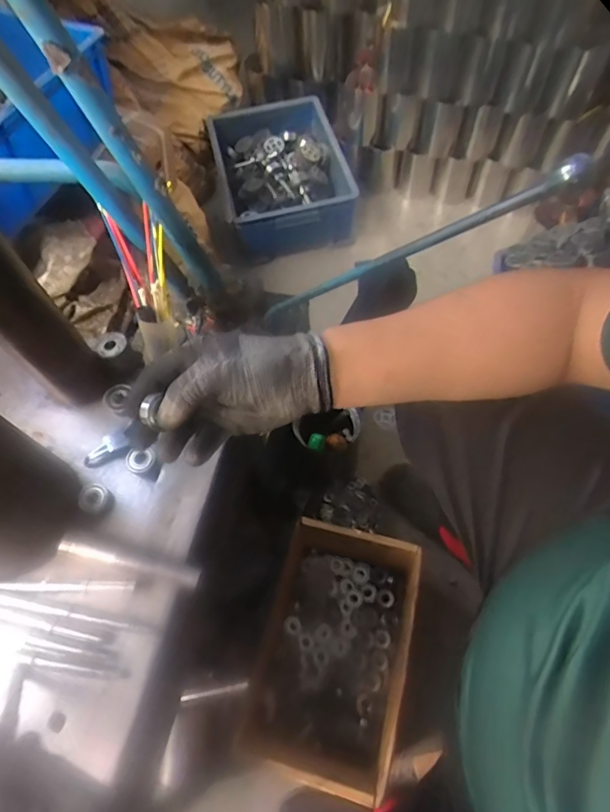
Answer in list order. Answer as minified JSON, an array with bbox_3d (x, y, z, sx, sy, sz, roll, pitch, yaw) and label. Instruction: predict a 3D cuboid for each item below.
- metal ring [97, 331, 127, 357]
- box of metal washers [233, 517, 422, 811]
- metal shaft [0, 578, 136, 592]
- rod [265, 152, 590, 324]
[{"bbox_3d":[-0.217,-0.069,0.554,0.032,0.008,0.029,-3,62,2],"label":"metal ring"},{"bbox_3d":[0.038,0.360,0.720,0.223,0.172,0.323,13,64,10],"label":"box of metal washers"},{"bbox_3d":[-0.235,0.166,0.457,0.158,0.005,0.010,0,63,4],"label":"metal shaft"},{"bbox_3d":[0.081,-0.153,0.518,0.409,0.022,0.017,-11,50,50],"label":"rod"}]

